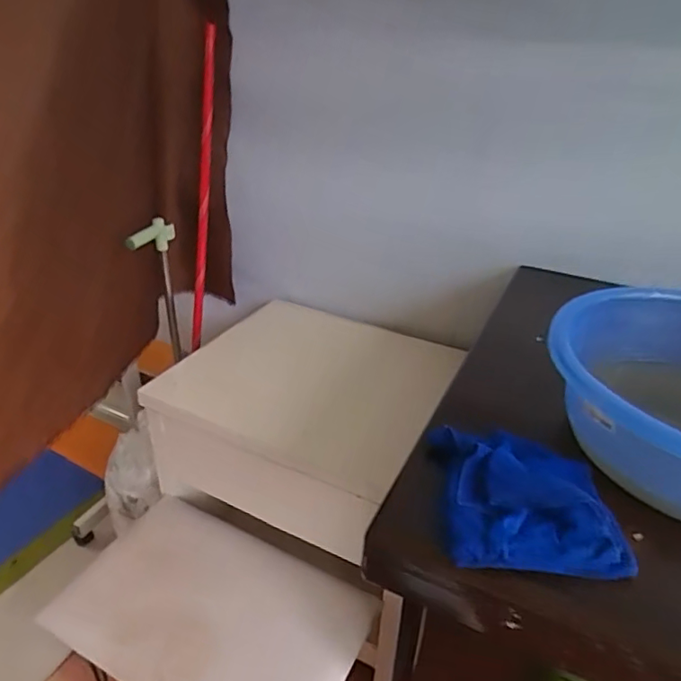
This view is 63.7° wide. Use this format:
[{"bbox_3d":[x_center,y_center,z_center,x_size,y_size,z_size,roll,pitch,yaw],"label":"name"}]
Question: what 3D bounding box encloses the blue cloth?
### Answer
[{"bbox_3d":[0.165,0.138,0.496,0.151,0.045,0.149,5,31,2],"label":"blue cloth"}]

